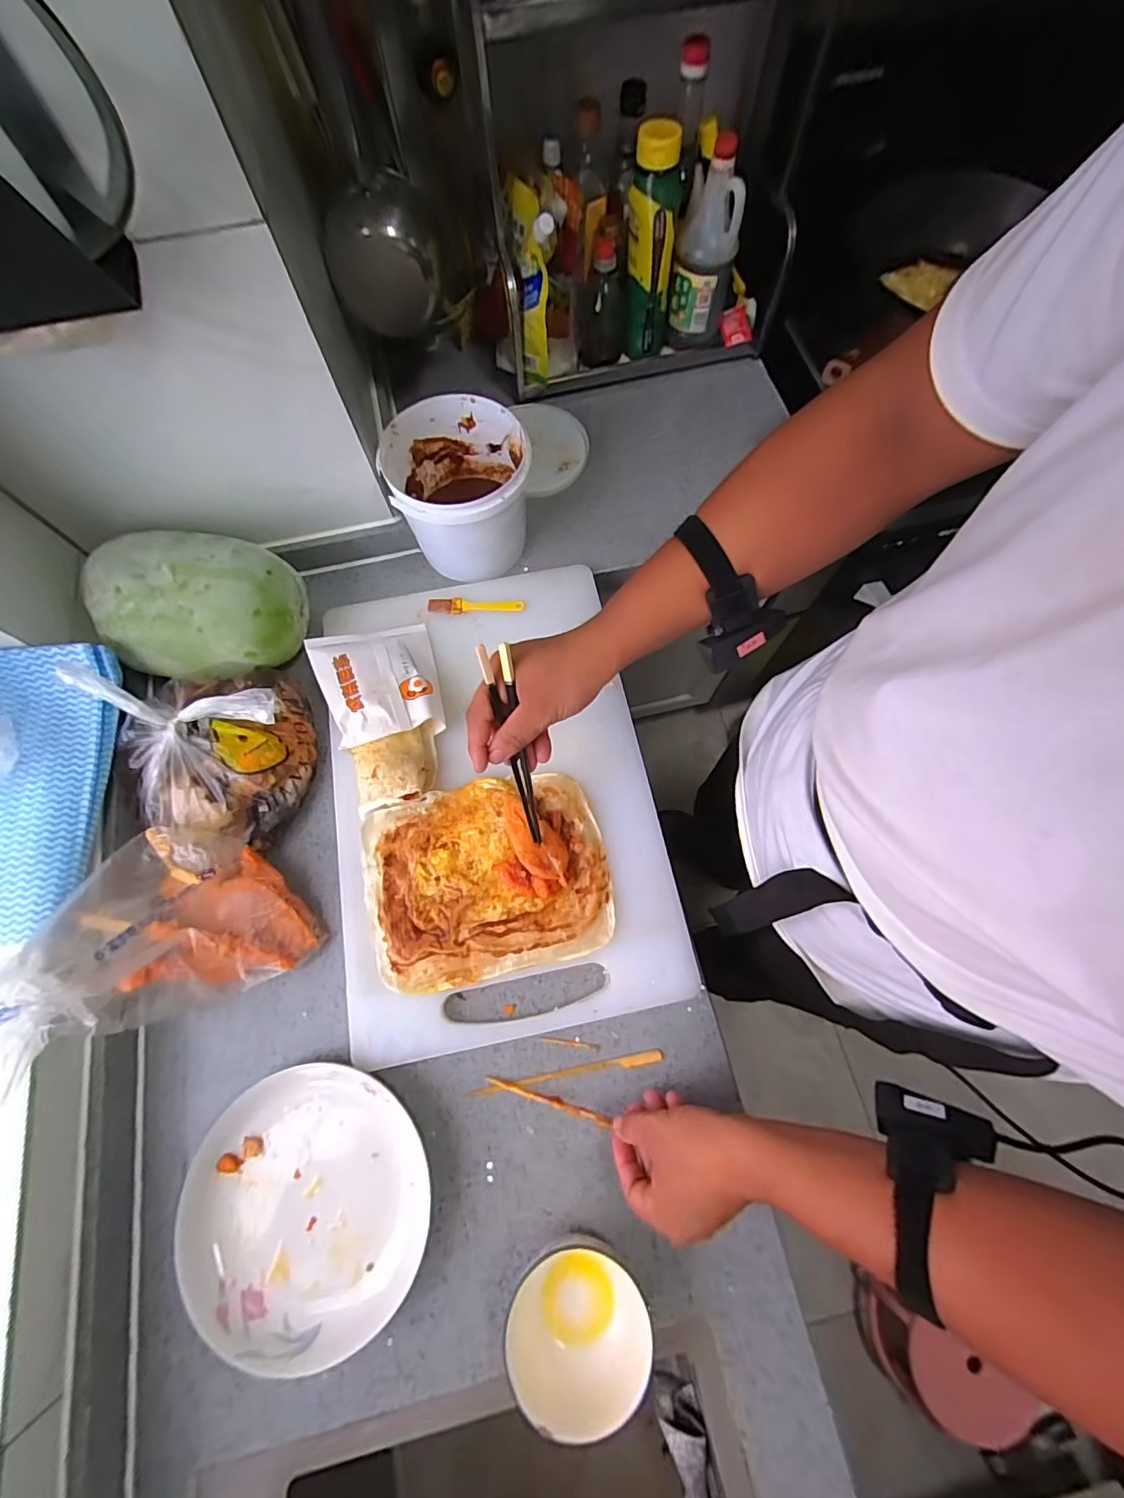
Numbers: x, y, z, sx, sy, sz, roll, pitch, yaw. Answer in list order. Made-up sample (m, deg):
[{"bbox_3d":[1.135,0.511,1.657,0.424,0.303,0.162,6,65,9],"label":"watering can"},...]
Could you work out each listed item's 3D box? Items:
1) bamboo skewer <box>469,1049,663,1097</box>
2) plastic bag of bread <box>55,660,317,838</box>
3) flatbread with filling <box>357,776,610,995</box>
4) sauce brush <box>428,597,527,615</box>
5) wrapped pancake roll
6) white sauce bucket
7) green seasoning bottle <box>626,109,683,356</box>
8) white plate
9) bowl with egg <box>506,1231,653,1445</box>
[{"bbox_3d":[0.005,0.324,0.517,0.191,0.005,0.012,-10,72,-4],"label":"bamboo skewer"},{"bbox_3d":[-0.381,-0.008,0.554,0.180,0.105,0.183,-13,72,-5],"label":"plastic bag of bread"},{"bbox_3d":[-0.081,0.134,0.554,0.250,0.033,0.201,-13,72,-6],"label":"flatbread with filling"},{"bbox_3d":[-0.110,-0.185,0.669,0.122,0.008,0.022,-2,72,-2],"label":"sauce brush"},{"bbox_3d":[-0.201,-0.047,0.605,0.127,0.046,0.217,-19,73,-7],"label":"wrapped pancake roll"},{"bbox_3d":[-0.125,-0.317,0.648,0.162,0.136,0.163,0,72,-1],"label":"white sauce bucket"},{"bbox_3d":[0.120,-0.655,0.702,0.073,0.243,0.060,7,71,3],"label":"green seasoning bottle"},{"bbox_3d":[-0.238,0.414,0.469,0.218,0.022,0.210,0,72,-1],"label":"white plate"},{"bbox_3d":[0.013,0.481,0.427,0.097,0.059,0.107,38,75,11],"label":"bowl with egg"}]

